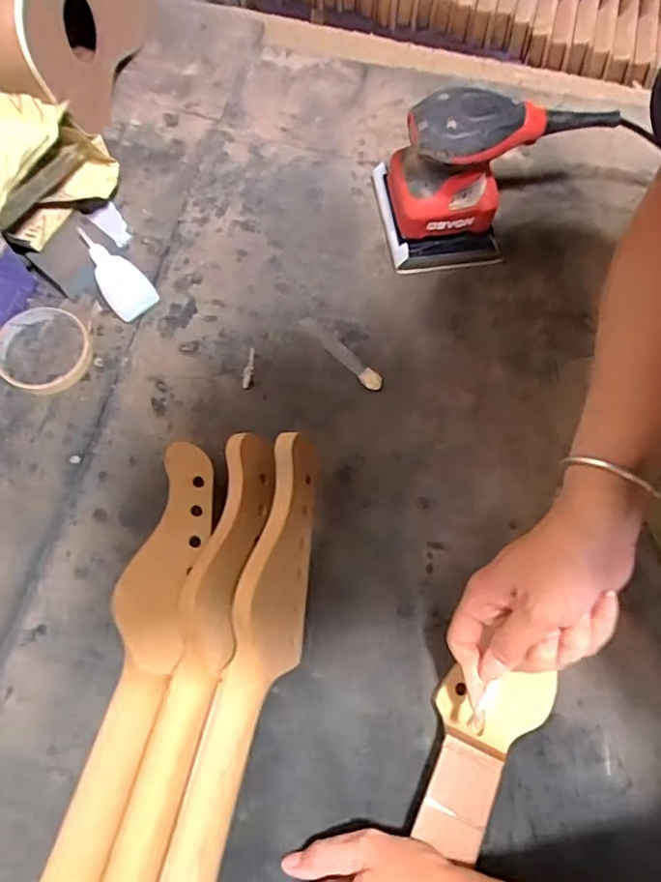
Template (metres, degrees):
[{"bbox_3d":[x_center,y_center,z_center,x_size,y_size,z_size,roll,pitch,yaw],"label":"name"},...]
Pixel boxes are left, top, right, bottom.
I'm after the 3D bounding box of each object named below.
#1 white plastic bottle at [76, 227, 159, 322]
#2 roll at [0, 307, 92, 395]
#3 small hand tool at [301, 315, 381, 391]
[{"bbox_3d":[-0.205,-0.161,0.528,0.043,0.016,0.089,-35,104,-15],"label":"white plastic bottle"},{"bbox_3d":[-0.263,-0.082,0.509,0.080,0.021,0.084,1,70,-2],"label":"roll"},{"bbox_3d":[0.010,-0.085,0.530,0.101,0.007,0.017,43,74,13],"label":"small hand tool"}]

